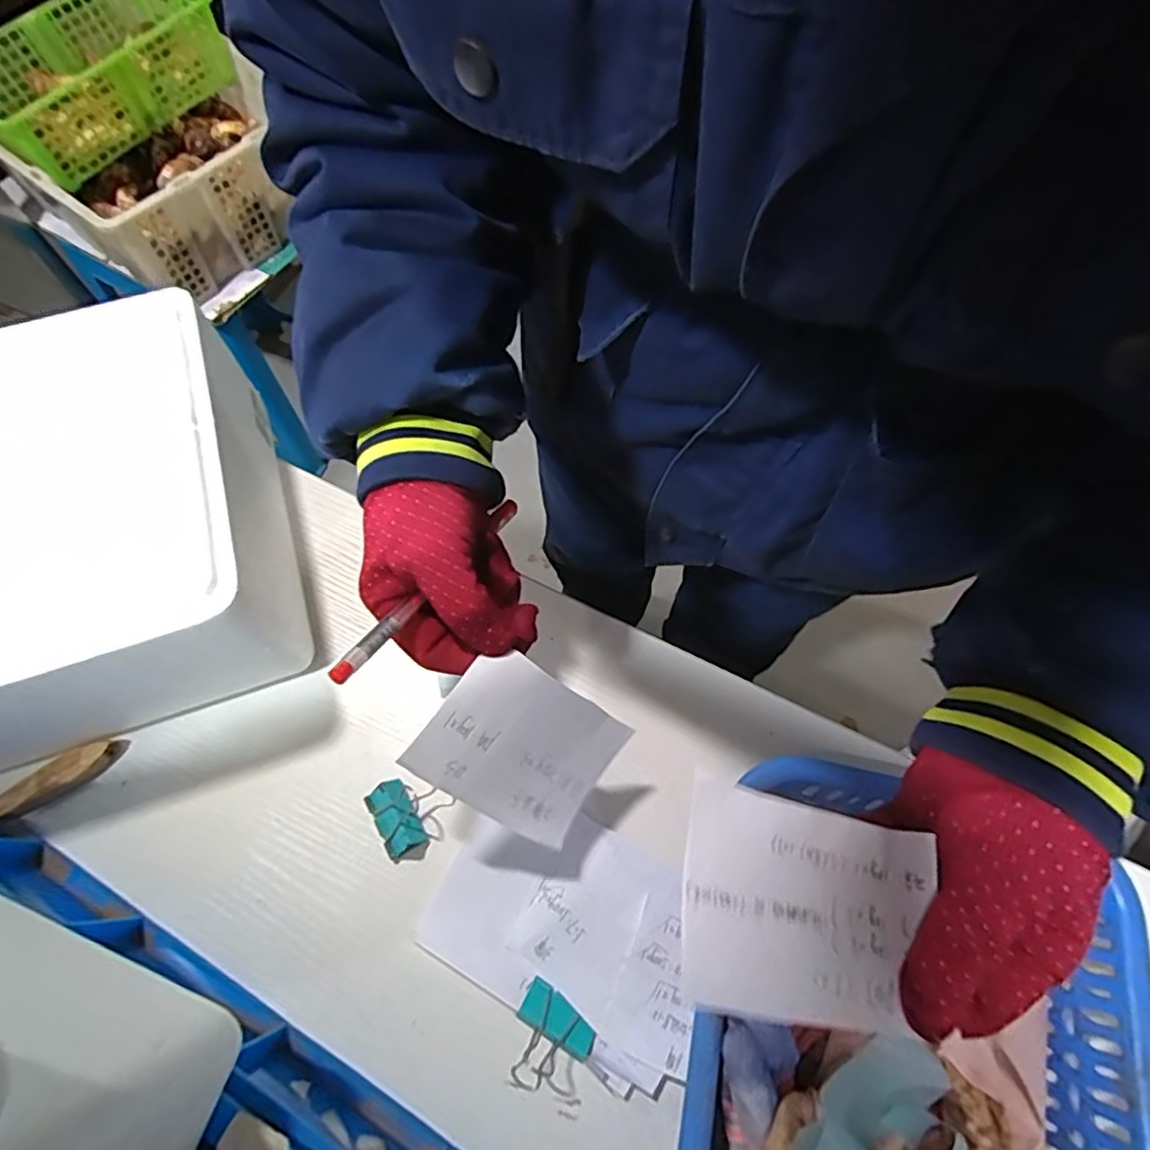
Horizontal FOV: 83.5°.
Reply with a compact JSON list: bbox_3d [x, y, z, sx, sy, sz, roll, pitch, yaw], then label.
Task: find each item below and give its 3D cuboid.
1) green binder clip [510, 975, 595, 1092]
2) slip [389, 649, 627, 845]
[{"bbox_3d":[-0.016,0.249,0.344,0.041,0.016,0.047,29,69,12],"label":"green binder clip"},{"bbox_3d":[-0.026,0.088,0.325,0.101,0.004,0.075,39,85,-30],"label":"slip"}]

